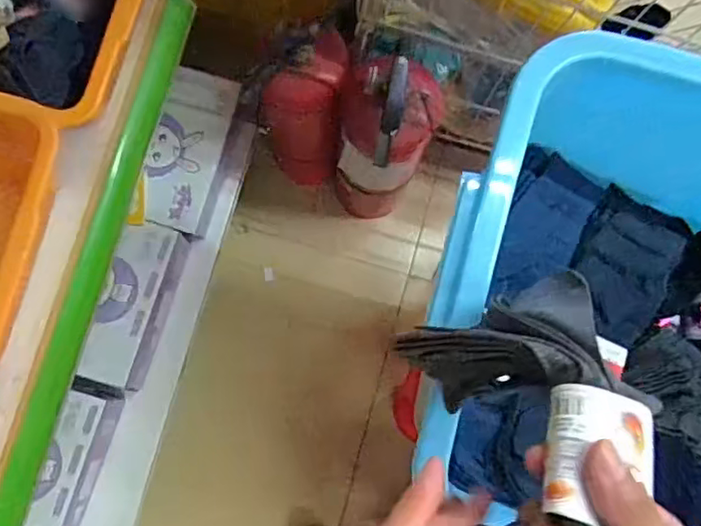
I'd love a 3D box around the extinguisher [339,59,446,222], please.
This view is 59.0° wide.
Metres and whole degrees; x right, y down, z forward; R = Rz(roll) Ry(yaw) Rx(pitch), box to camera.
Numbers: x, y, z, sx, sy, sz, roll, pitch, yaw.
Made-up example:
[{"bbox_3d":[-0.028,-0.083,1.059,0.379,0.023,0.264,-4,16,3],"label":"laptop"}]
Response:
[{"bbox_3d":[0.043,-0.164,0.924,0.120,0.418,0.139,11,81,-1],"label":"extinguisher"}]

